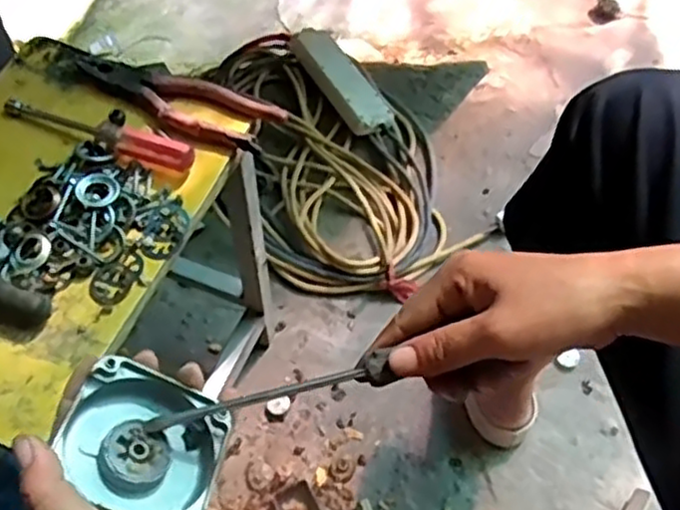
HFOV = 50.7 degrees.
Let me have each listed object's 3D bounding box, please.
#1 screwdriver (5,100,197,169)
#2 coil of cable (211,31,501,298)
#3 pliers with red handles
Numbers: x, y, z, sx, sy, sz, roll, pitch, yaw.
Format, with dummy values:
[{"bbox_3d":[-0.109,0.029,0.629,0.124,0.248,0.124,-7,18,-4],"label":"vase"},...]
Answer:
[{"bbox_3d":[-0.205,-0.104,0.599,0.178,0.020,0.031,14,60,10],"label":"screwdriver"},{"bbox_3d":[-0.022,-0.179,1.143,0.323,0.079,0.546,-22,59,-12],"label":"coil of cable"},{"bbox_3d":[-0.141,-0.132,0.618,0.184,0.018,0.055,17,60,12],"label":"pliers with red handles"}]

